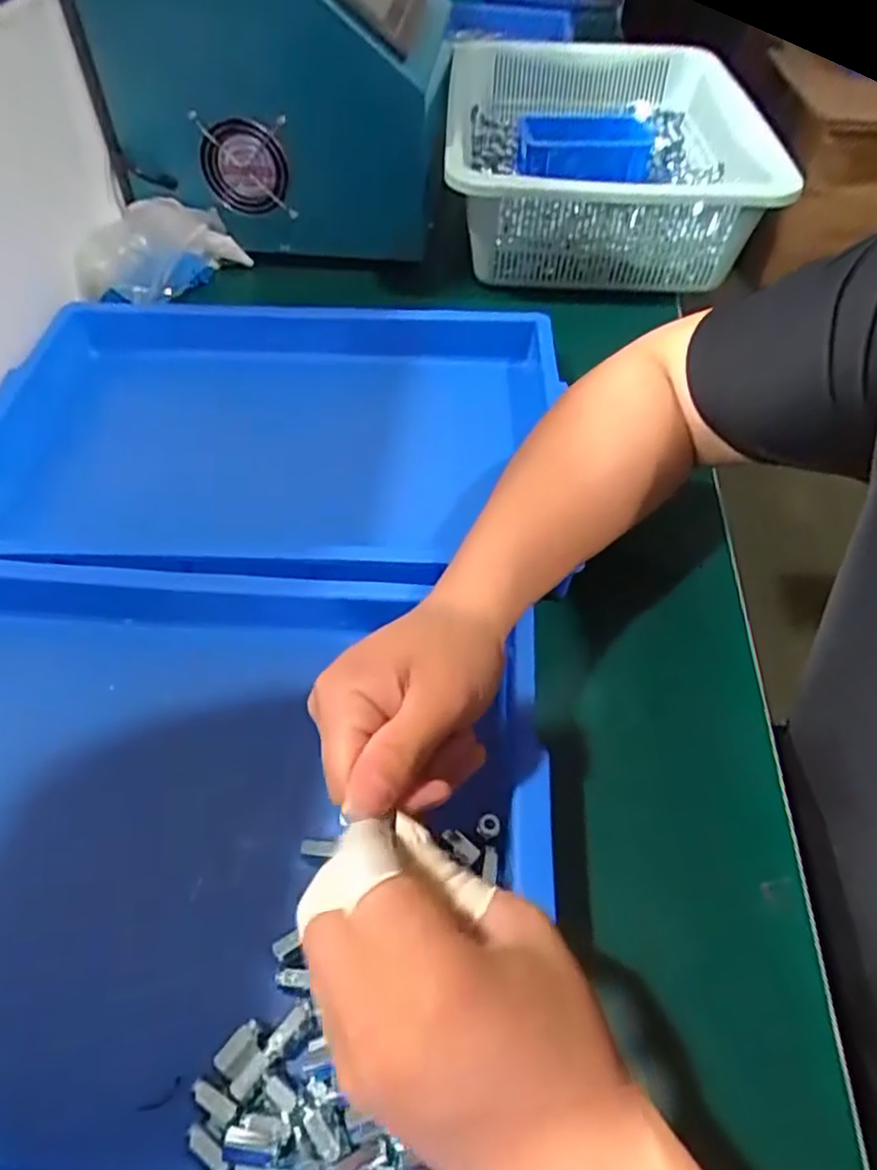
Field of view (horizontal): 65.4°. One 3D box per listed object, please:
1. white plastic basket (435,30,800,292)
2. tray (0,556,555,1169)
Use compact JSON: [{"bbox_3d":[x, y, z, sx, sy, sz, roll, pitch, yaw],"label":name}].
[{"bbox_3d":[0.174,-0.469,0.751,0.315,0.112,0.423,2,51,-1],"label":"white plastic basket"},{"bbox_3d":[-0.172,0.122,0.343,0.398,0.062,0.285,4,51,0],"label":"tray"}]

